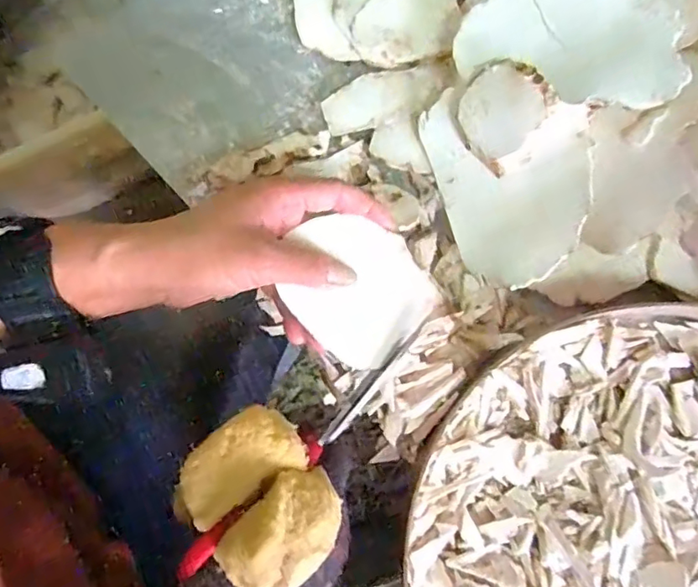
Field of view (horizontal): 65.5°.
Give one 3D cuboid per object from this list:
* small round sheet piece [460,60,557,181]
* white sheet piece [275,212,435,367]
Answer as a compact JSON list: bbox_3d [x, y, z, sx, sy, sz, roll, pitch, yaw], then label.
[{"bbox_3d":[0.095,-0.115,0.344,0.054,0.006,0.059,6,101,35],"label":"small round sheet piece"},{"bbox_3d":[0.005,-0.005,0.318,0.074,0.005,0.088,-36,86,-9],"label":"white sheet piece"}]

